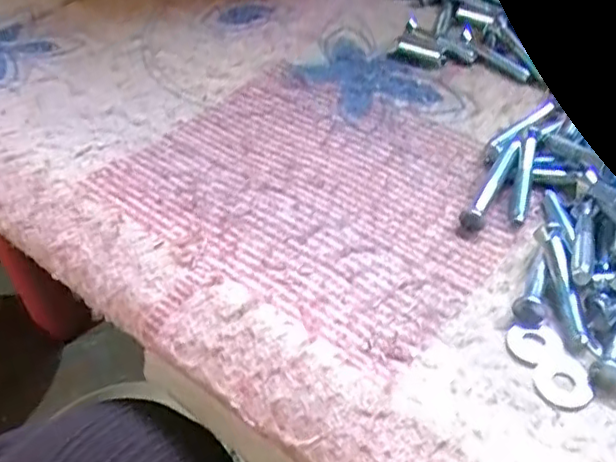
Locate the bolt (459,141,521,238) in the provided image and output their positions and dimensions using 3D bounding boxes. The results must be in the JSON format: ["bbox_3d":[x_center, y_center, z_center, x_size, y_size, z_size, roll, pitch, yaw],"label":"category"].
[{"bbox_3d":[0.092,-0.022,0.321,0.010,0.007,0.061,25,65,25],"label":"bolt"}]

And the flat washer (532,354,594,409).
[{"bbox_3d":[0.100,0.058,0.251,0.020,0.004,0.022,-29,51,-23],"label":"flat washer"}]

